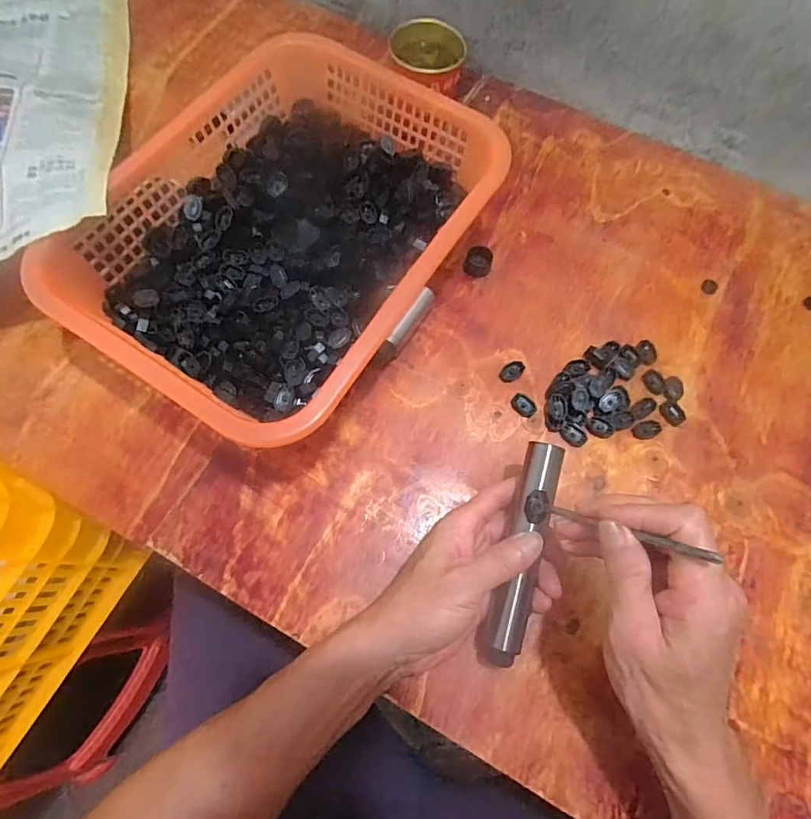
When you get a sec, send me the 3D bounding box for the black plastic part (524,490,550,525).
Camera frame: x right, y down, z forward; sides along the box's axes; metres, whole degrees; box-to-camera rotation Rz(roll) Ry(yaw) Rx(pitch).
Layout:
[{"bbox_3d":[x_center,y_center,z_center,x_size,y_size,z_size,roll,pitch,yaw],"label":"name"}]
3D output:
[{"bbox_3d":[0.091,0.067,0.335,0.016,0.006,0.022,4,71,-1],"label":"black plastic part"}]

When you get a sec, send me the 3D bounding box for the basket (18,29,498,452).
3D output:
[{"bbox_3d":[-0.095,-0.148,0.417,0.255,0.088,0.336,32,72,9],"label":"basket"}]

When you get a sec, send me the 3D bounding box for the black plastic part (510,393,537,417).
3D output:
[{"bbox_3d":[0.102,-0.003,0.418,0.022,0.004,0.015,42,74,11],"label":"black plastic part"}]

